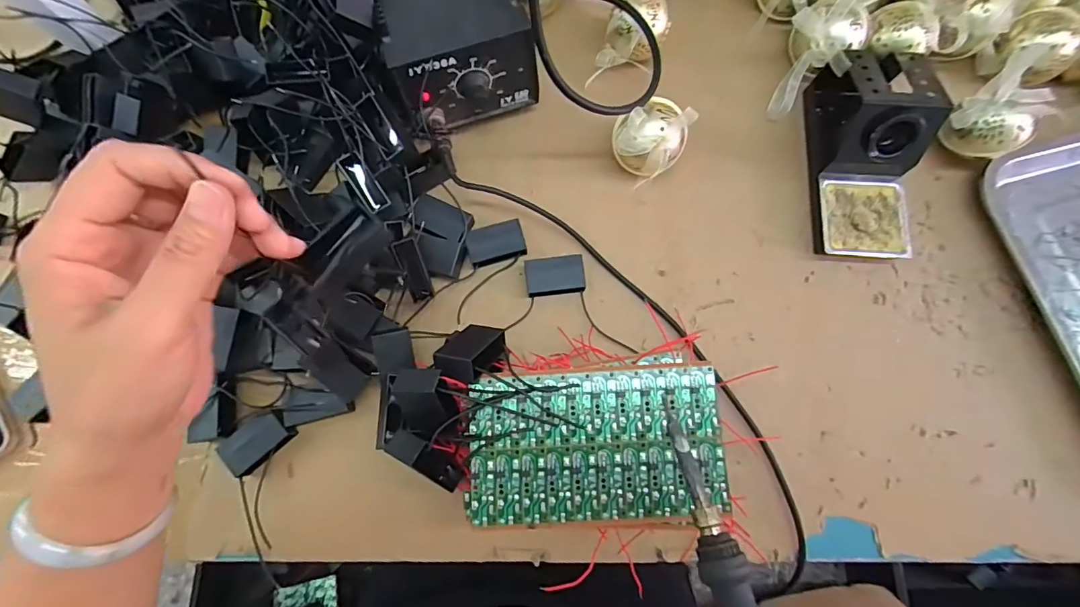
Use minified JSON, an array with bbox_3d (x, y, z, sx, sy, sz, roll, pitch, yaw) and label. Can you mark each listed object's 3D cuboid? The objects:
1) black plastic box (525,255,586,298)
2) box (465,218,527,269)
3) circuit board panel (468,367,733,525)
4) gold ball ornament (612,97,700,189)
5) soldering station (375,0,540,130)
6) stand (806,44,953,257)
[{"bbox_3d":[0.013,-0.022,0.389,0.047,0.013,0.031,-6,78,-1],"label":"black plastic box"},{"bbox_3d":[-0.037,-0.050,0.395,0.047,0.013,0.029,-17,78,-3],"label":"box"},{"bbox_3d":[0.034,0.089,0.294,0.158,0.005,0.088,-3,78,0],"label":"circuit board panel"},{"bbox_3d":[0.093,-0.136,0.384,0.048,0.064,0.058,38,80,8],"label":"gold ball ornament"},{"bbox_3d":[-0.078,-0.236,0.394,0.109,0.090,0.143,-21,78,-4],"label":"soldering station"},{"bbox_3d":[0.271,-0.127,0.375,0.070,0.073,0.169,3,78,1],"label":"stand"}]

